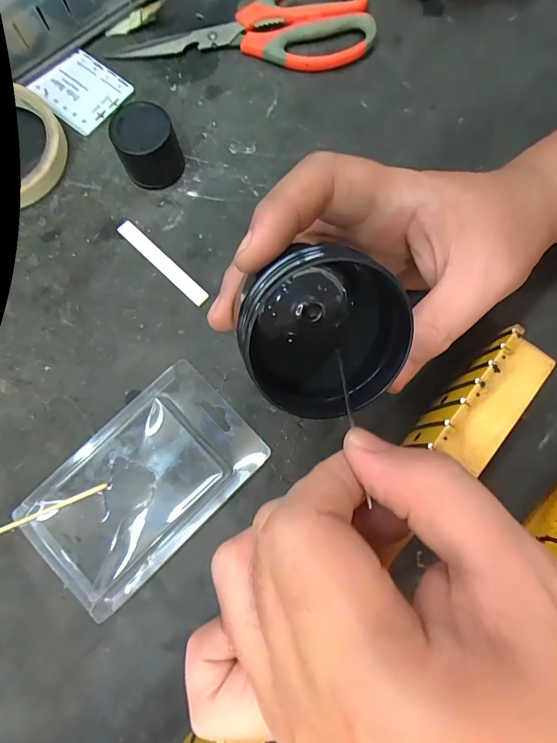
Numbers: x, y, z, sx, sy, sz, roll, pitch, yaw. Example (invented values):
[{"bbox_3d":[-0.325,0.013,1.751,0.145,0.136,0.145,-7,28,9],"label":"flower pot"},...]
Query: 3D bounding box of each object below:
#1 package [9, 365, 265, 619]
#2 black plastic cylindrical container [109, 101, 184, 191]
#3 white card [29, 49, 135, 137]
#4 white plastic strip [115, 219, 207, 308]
[{"bbox_3d":[-0.080,0.067,0.222,0.136,0.018,0.085,-44,82,-8],"label":"package"},{"bbox_3d":[-0.089,-0.153,0.256,0.040,0.034,0.037,0,79,0],"label":"black plastic cylindrical container"},{"bbox_3d":[-0.152,-0.216,0.284,0.063,0.004,0.053,39,82,7],"label":"white card"},{"bbox_3d":[-0.080,-0.075,0.256,0.082,0.004,0.011,43,82,8],"label":"white plastic strip"}]

